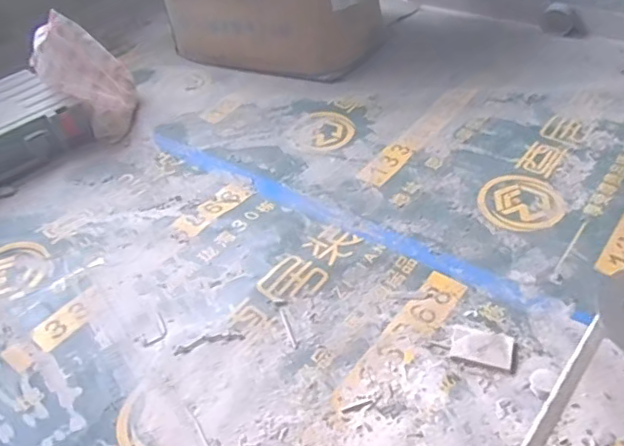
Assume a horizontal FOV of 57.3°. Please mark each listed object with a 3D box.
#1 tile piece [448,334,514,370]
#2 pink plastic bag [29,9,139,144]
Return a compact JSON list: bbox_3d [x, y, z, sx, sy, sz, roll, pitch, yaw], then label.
[{"bbox_3d":[0.259,0.187,0.865,0.089,0.012,0.057,7,44,15],"label":"tile piece"},{"bbox_3d":[-0.552,-0.375,1.428,0.172,0.246,0.282,-13,42,-6],"label":"pink plastic bag"}]

